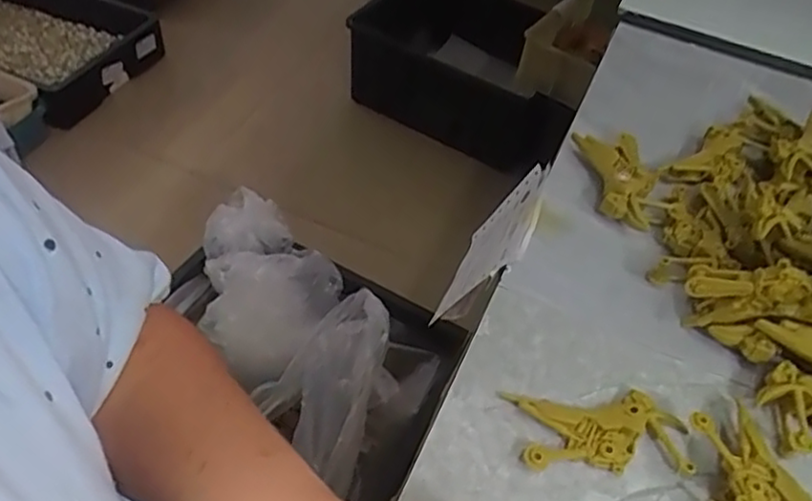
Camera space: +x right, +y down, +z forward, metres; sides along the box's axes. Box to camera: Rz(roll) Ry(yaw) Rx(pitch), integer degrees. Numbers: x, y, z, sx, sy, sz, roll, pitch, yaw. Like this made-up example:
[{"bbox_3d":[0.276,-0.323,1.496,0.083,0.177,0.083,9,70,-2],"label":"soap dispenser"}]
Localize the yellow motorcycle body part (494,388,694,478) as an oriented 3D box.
[{"bbox_3d":[0.109,0.102,0.381,0.099,0.011,0.046,3,47,-4],"label":"yellow motorcycle body part"}]

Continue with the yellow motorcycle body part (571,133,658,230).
[{"bbox_3d":[0.167,-0.057,0.522,0.047,0.026,0.098,-1,48,-8],"label":"yellow motorcycle body part"}]

